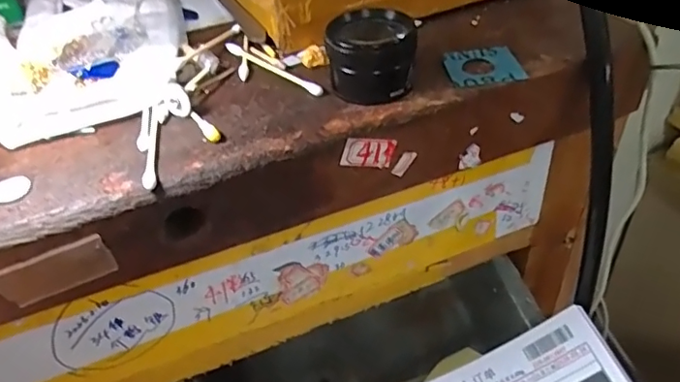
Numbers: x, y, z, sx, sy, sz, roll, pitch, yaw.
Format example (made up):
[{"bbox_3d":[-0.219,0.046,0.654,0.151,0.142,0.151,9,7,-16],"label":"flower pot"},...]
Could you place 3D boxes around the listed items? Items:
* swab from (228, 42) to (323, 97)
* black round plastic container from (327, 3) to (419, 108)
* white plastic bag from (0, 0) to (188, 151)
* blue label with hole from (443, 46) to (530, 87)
[{"bbox_3d":[-0.035,-0.062,0.281,0.008,0.006,0.072,-34,48,-30],"label":"swab"},{"bbox_3d":[0.015,-0.062,0.253,0.039,0.033,0.031,-4,40,2],"label":"black round plastic container"},{"bbox_3d":[-0.145,-0.083,0.303,0.114,0.021,0.155,-16,41,-12],"label":"white plastic bag"},{"bbox_3d":[0.069,-0.061,0.268,0.035,0.004,0.031,-9,40,-4],"label":"blue label with hole"}]

